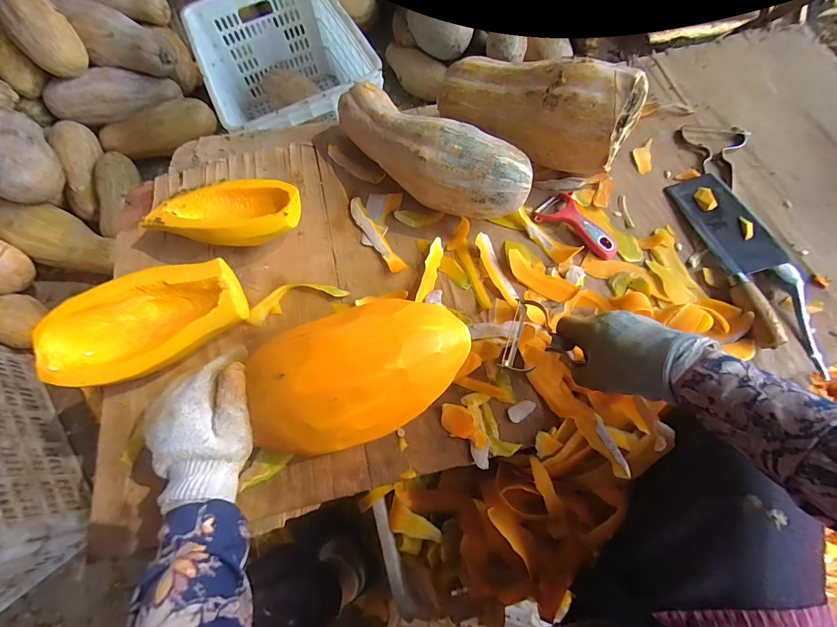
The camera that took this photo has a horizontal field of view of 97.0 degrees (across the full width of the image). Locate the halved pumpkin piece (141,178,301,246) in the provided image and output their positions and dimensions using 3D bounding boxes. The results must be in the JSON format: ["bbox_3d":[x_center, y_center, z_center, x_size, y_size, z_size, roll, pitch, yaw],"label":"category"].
[{"bbox_3d":[-0.278,-0.144,0.543,0.217,0.078,0.124,2,68,4],"label":"halved pumpkin piece"}]

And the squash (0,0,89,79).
[{"bbox_3d":[-0.982,-0.754,0.907,0.128,0.112,0.306,-42,101,-13],"label":"squash"}]

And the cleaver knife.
[{"bbox_3d":[0.450,-0.073,0.501,0.089,0.027,0.297,-8,68,-1],"label":"cleaver knife"}]

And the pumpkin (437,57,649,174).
[{"bbox_3d":[0.169,-0.301,0.537,0.288,0.111,0.117,17,70,9],"label":"pumpkin"}]

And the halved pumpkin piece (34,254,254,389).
[{"bbox_3d":[-0.340,0.018,0.476,0.231,0.086,0.116,-31,70,-10],"label":"halved pumpkin piece"}]

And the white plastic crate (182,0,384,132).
[{"bbox_3d":[-0.333,-0.597,0.989,0.366,0.270,0.525,-27,69,-8],"label":"white plastic crate"}]

